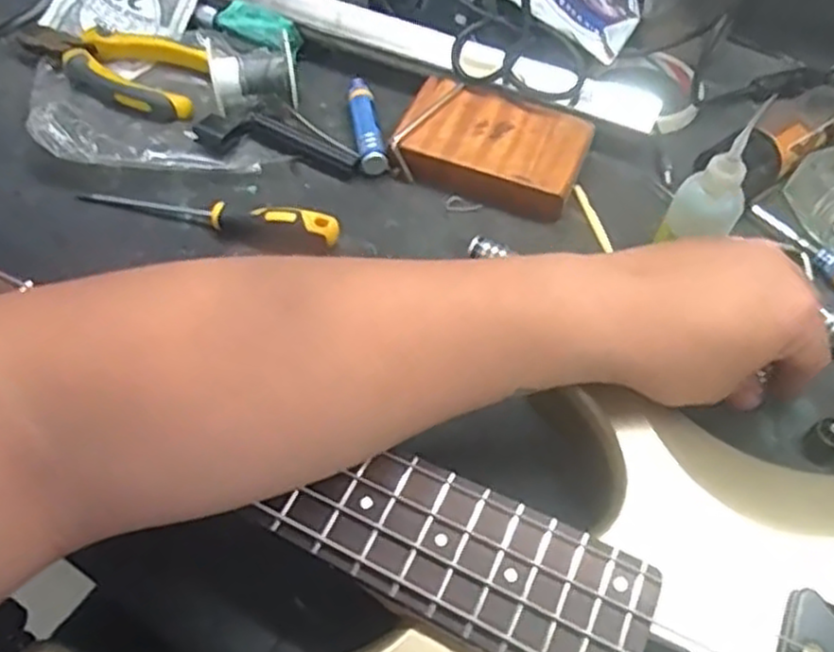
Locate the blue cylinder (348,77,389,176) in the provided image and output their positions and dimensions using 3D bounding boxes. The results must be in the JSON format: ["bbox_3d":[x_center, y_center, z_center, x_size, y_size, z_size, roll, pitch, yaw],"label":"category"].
[{"bbox_3d":[-0.036,-0.141,0.518,0.018,0.014,0.079,-8,57,-8],"label":"blue cylinder"}]

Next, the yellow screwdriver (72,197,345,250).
[{"bbox_3d":[-0.133,-0.072,0.474,0.170,0.026,0.022,14,57,7],"label":"yellow screwdriver"}]

